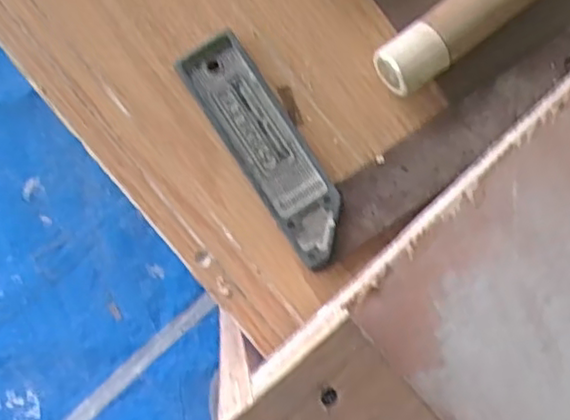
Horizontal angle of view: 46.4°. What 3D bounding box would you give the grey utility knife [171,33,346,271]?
[{"bbox_3d":[-0.008,-0.030,0.331,0.034,0.006,0.120,-33,91,-4],"label":"grey utility knife"}]

